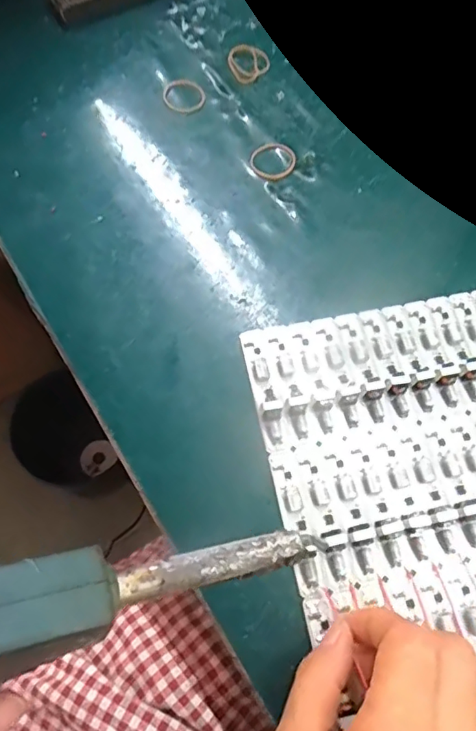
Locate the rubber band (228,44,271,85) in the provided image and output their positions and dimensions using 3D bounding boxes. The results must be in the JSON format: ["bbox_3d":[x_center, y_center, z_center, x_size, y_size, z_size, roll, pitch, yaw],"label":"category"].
[{"bbox_3d":[0.009,-0.230,0.391,0.031,0.004,0.035,-18,70,-8],"label":"rubber band"}]

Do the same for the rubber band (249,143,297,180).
[{"bbox_3d":[0.025,-0.143,0.357,0.032,0.006,0.029,-12,69,-6],"label":"rubber band"}]

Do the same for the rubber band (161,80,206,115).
[{"bbox_3d":[-0.040,-0.200,0.380,0.031,0.004,0.033,1,68,-1],"label":"rubber band"}]

